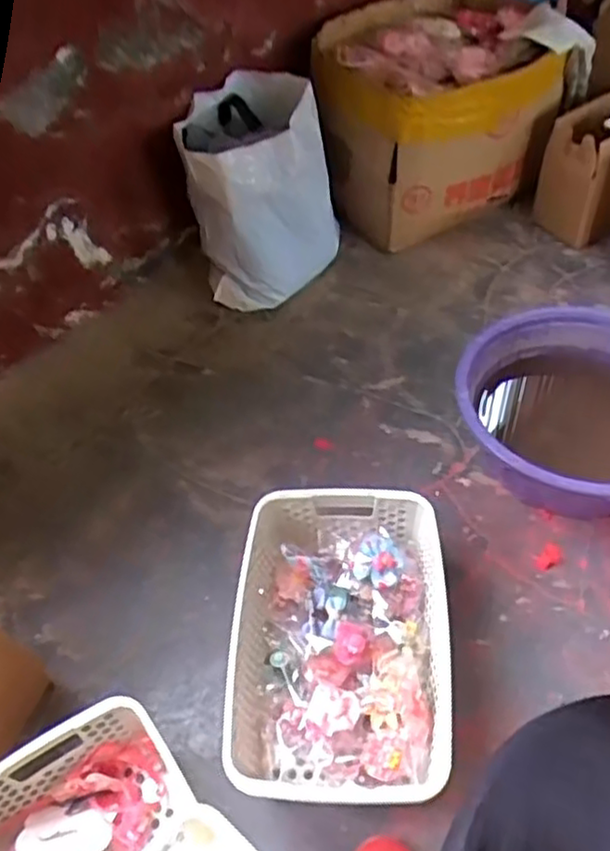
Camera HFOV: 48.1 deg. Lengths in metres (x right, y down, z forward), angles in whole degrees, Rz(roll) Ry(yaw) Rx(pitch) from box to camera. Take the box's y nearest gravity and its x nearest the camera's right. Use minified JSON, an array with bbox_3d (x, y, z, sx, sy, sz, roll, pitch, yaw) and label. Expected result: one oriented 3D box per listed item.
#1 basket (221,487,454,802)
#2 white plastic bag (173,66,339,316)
[{"bbox_3d":[0.037,0.221,0.683,0.203,0.110,0.294,1,50,7],"label":"basket"},{"bbox_3d":[-0.065,-0.379,1.105,0.227,0.254,0.282,-6,49,1],"label":"white plastic bag"}]

